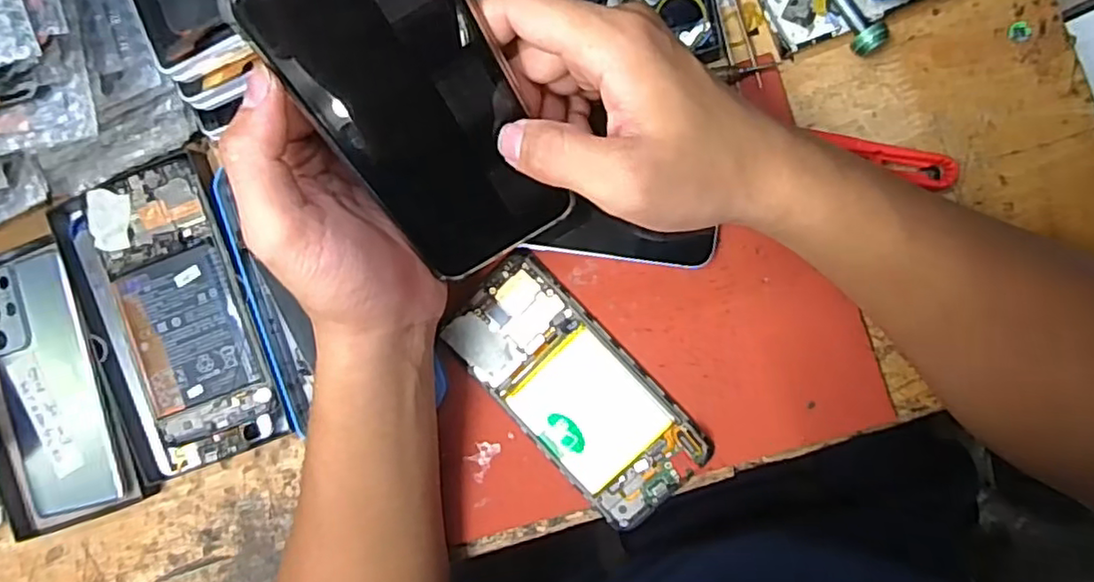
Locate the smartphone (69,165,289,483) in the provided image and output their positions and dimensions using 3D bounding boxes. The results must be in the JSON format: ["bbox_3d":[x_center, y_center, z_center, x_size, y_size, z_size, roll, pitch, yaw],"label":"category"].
[{"bbox_3d":[-0.218,0.016,0.377,0.085,0.012,0.169,-21,90,3],"label":"smartphone"}]

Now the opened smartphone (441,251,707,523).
[{"bbox_3d":[0.016,0.055,0.356,0.068,0.008,0.149,-45,87,8],"label":"opened smartphone"}]

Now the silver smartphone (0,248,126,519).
[{"bbox_3d":[-0.315,0.060,0.409,0.086,0.010,0.160,-18,91,8],"label":"silver smartphone"}]

